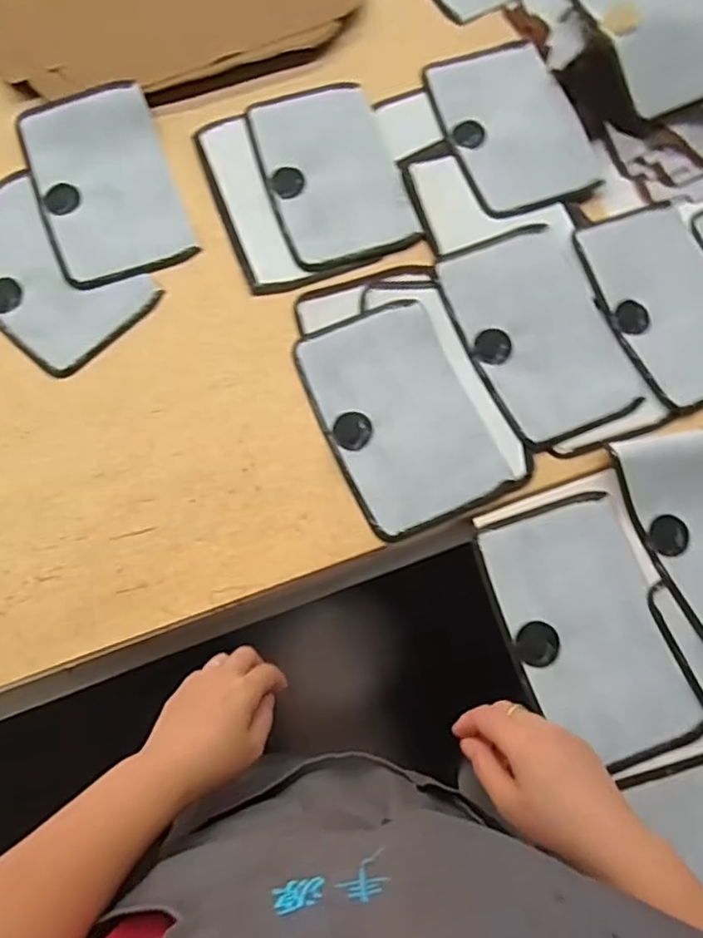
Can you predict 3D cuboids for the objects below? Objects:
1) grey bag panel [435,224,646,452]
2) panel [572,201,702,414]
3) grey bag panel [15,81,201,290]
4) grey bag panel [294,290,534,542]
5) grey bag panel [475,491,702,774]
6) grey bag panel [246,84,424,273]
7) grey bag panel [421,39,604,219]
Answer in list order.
[{"bbox_3d":[0.186,-0.139,0.631,0.141,0.009,0.219,-22,76,-7],"label":"grey bag panel"},{"bbox_3d":[0.330,-0.171,0.645,0.141,0.016,0.219,-22,76,-8],"label":"panel"},{"bbox_3d":[-0.257,-0.296,0.658,0.135,0.016,0.214,-20,83,-9],"label":"grey bag panel"},{"bbox_3d":[0.055,-0.058,0.607,0.161,0.009,0.217,-24,76,-8],"label":"grey bag panel"},{"bbox_3d":[0.206,0.139,0.554,0.130,0.009,0.221,-17,76,-6],"label":"grey bag panel"},{"bbox_3d":[-0.022,-0.320,0.683,0.139,0.007,0.218,-18,76,-7],"label":"grey bag panel"},{"bbox_3d":[0.175,-0.379,0.694,0.139,0.012,0.212,-17,76,-6],"label":"grey bag panel"}]

